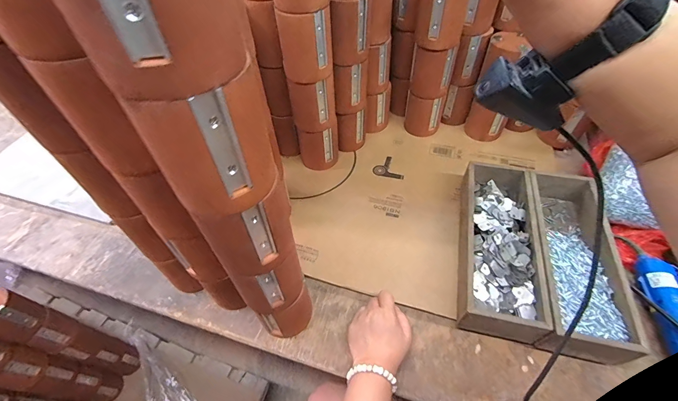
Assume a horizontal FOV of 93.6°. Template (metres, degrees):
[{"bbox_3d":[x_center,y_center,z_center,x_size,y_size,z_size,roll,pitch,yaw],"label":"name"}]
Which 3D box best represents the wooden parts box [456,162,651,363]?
[{"bbox_3d":[0.302,0.069,0.503,0.213,0.063,0.312,10,53,11],"label":"wooden parts box"}]

